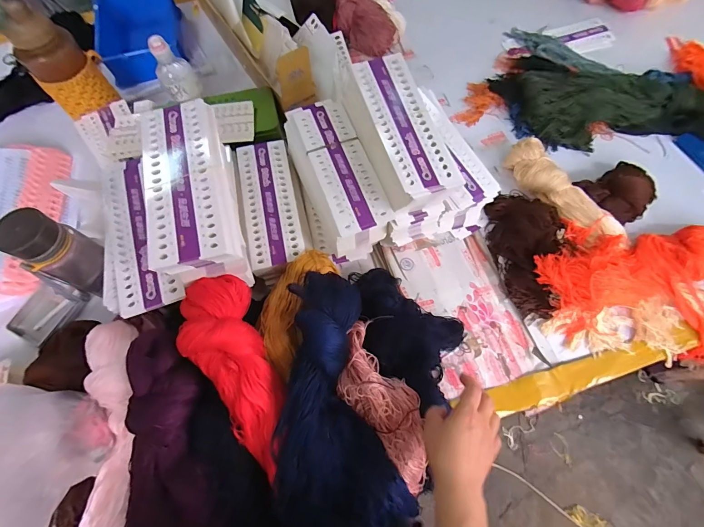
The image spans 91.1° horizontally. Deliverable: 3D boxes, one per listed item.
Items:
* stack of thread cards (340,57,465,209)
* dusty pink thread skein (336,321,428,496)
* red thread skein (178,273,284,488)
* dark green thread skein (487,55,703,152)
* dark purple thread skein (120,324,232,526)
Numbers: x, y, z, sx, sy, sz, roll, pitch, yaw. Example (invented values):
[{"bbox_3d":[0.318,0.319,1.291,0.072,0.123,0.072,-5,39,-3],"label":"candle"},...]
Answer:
[{"bbox_3d":[0.069,-0.198,0.530,0.103,0.071,0.254,-20,69,-7],"label":"stack of thread cards"},{"bbox_3d":[0.047,0.193,0.456,0.082,0.042,0.223,-28,85,-10],"label":"dusty pink thread skein"},{"bbox_3d":[-0.145,0.128,0.420,0.081,0.061,0.239,-22,69,-8],"label":"red thread skein"},{"bbox_3d":[0.558,-0.364,0.742,0.491,0.049,0.252,4,68,2],"label":"dark green thread skein"},{"bbox_3d":[-0.207,0.267,0.419,0.144,0.057,0.374,-18,86,-6],"label":"dark purple thread skein"}]

